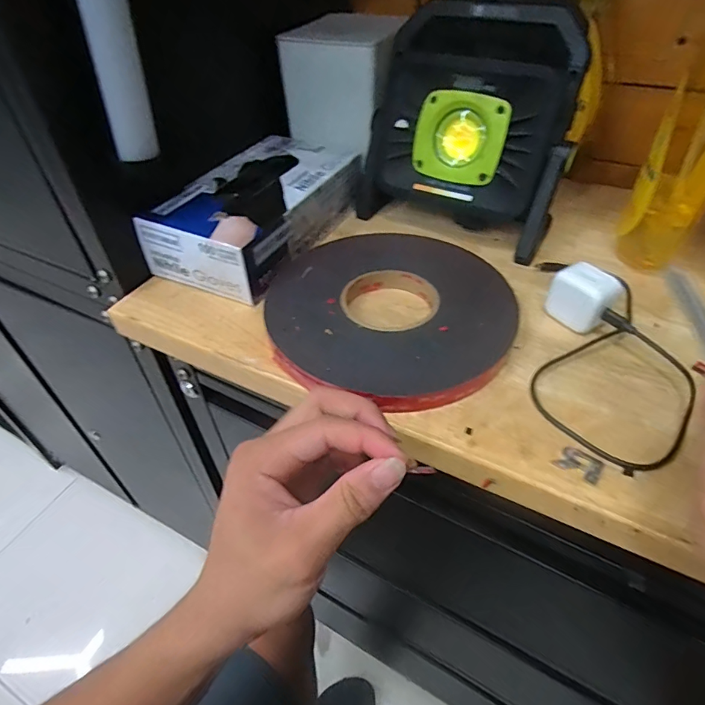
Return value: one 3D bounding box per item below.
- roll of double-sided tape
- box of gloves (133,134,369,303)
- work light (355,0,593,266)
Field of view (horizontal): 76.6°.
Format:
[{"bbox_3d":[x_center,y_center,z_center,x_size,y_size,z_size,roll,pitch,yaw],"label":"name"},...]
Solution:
[{"bbox_3d":[0.033,-0.040,0.386,0.201,0.023,0.207,-1,45,1],"label":"roll of double-sided tape"},{"bbox_3d":[-0.094,-0.152,0.457,0.122,0.056,0.210,18,48,19],"label":"box of gloves"},{"bbox_3d":[0.106,-0.220,0.428,0.200,0.178,0.091,22,50,23],"label":"work light"}]

